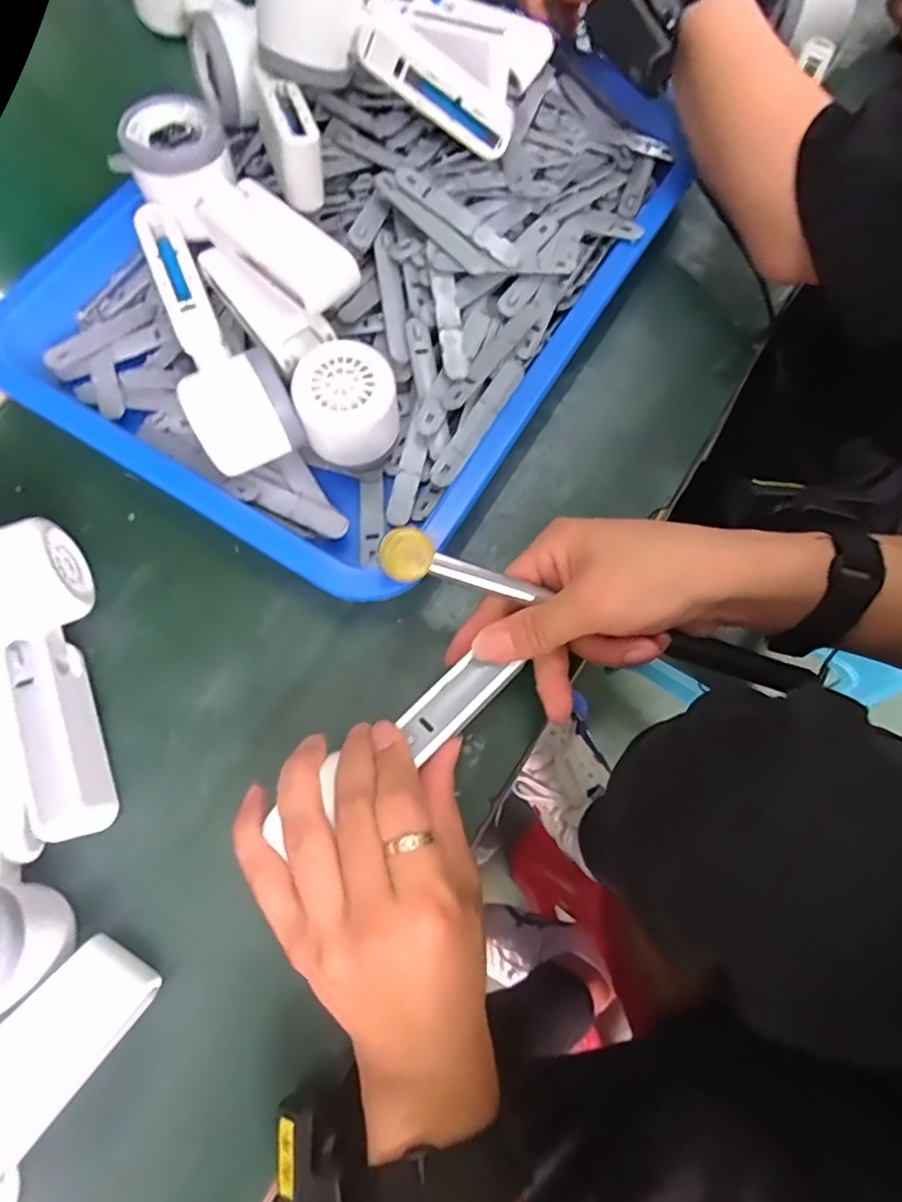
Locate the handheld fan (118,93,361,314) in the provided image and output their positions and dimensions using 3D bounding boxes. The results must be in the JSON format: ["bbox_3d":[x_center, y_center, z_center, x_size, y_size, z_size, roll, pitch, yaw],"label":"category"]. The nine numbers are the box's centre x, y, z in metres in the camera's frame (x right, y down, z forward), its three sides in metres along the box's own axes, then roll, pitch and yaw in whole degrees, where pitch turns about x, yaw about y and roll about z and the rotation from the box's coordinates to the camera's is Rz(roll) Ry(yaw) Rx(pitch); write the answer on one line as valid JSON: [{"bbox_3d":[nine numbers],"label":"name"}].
[{"bbox_3d":[-0.120,-0.226,0.337,0.161,0.046,0.051,40,75,12],"label":"handheld fan"}]

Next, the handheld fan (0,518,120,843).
[{"bbox_3d":[-0.211,0.040,0.299,0.058,0.051,0.165,-23,73,-8],"label":"handheld fan"}]

